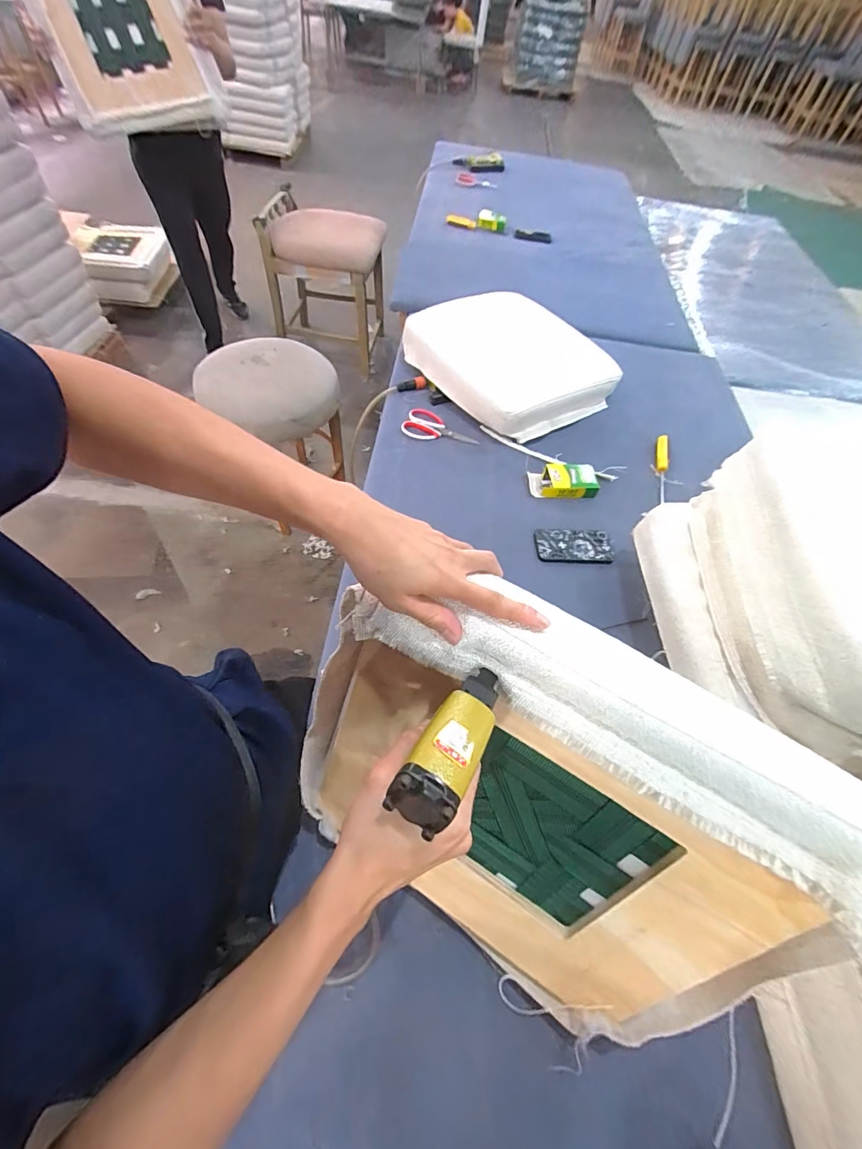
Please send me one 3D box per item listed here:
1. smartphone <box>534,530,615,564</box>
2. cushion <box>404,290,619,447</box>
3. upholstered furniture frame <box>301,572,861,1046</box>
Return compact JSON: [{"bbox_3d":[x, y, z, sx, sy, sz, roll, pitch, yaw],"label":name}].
[{"bbox_3d":[0.302,-0.060,0.910,0.163,0.016,0.084,-1,57,-4],"label":"smartphone"},{"bbox_3d":[0.211,-0.576,1.182,0.467,0.093,0.468,-31,63,-21],"label":"cushion"},{"bbox_3d":[0.091,0.243,0.453,0.489,0.416,0.088,32,33,11],"label":"upholstered furniture frame"}]

